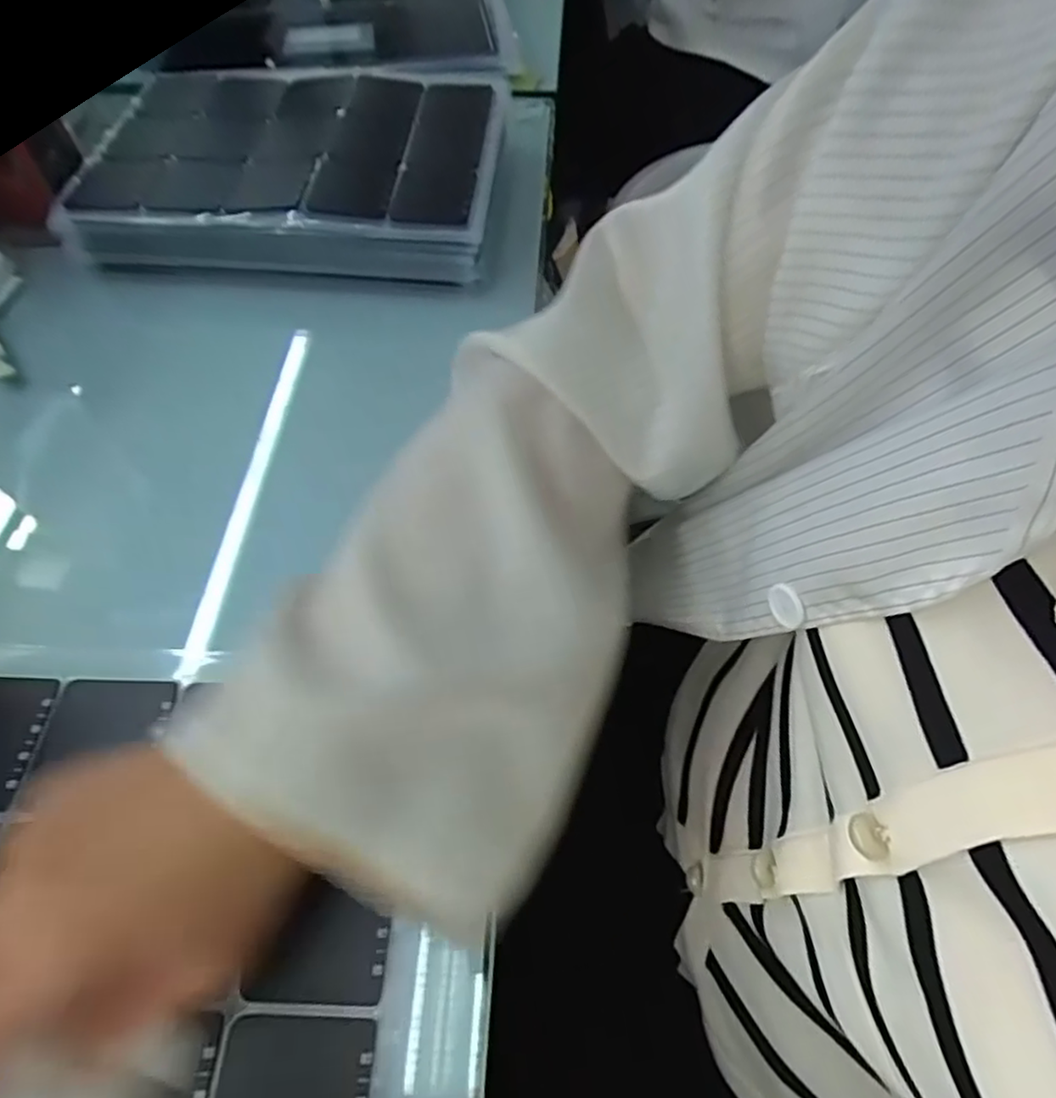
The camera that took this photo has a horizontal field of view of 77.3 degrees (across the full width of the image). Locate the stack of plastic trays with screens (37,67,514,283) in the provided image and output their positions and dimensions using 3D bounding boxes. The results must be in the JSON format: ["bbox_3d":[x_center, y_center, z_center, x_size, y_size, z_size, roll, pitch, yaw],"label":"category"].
[{"bbox_3d":[-0.167,-0.279,0.483,0.292,0.040,0.224,5,57,3],"label":"stack of plastic trays with screens"}]

